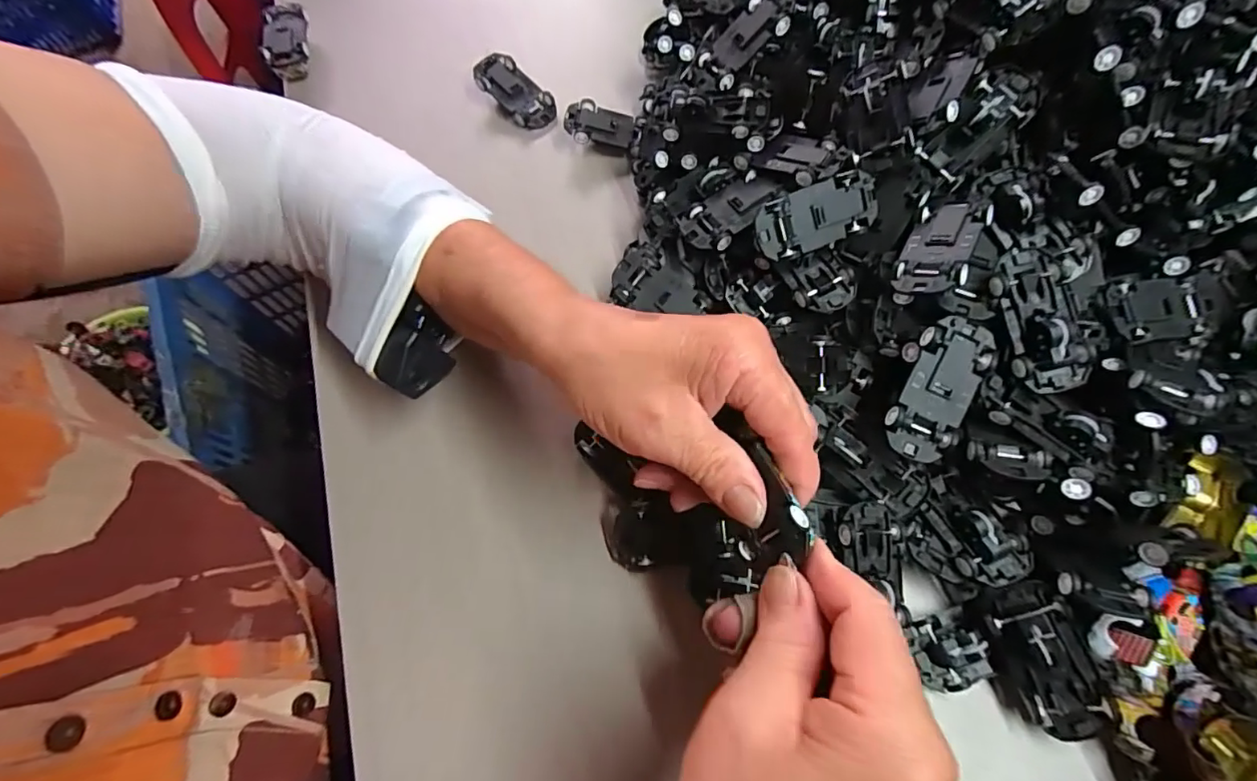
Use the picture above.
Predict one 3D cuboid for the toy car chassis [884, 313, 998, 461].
[{"bbox_3d":[0.138,0.000,0.241,0.031,0.007,0.064,24,94,11],"label":"toy car chassis"}]

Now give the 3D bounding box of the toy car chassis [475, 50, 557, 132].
[{"bbox_3d":[-0.080,-0.213,0.386,0.065,0.012,0.030,44,75,1],"label":"toy car chassis"}]

